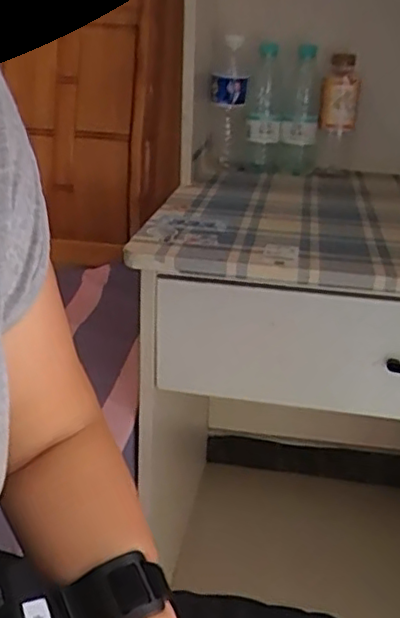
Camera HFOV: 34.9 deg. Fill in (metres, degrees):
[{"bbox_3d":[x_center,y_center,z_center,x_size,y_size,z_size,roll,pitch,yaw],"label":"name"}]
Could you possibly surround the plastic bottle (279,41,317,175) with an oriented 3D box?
[{"bbox_3d":[0.166,-0.324,1.047,0.070,0.189,0.054,5,23,5],"label":"plastic bottle"}]

